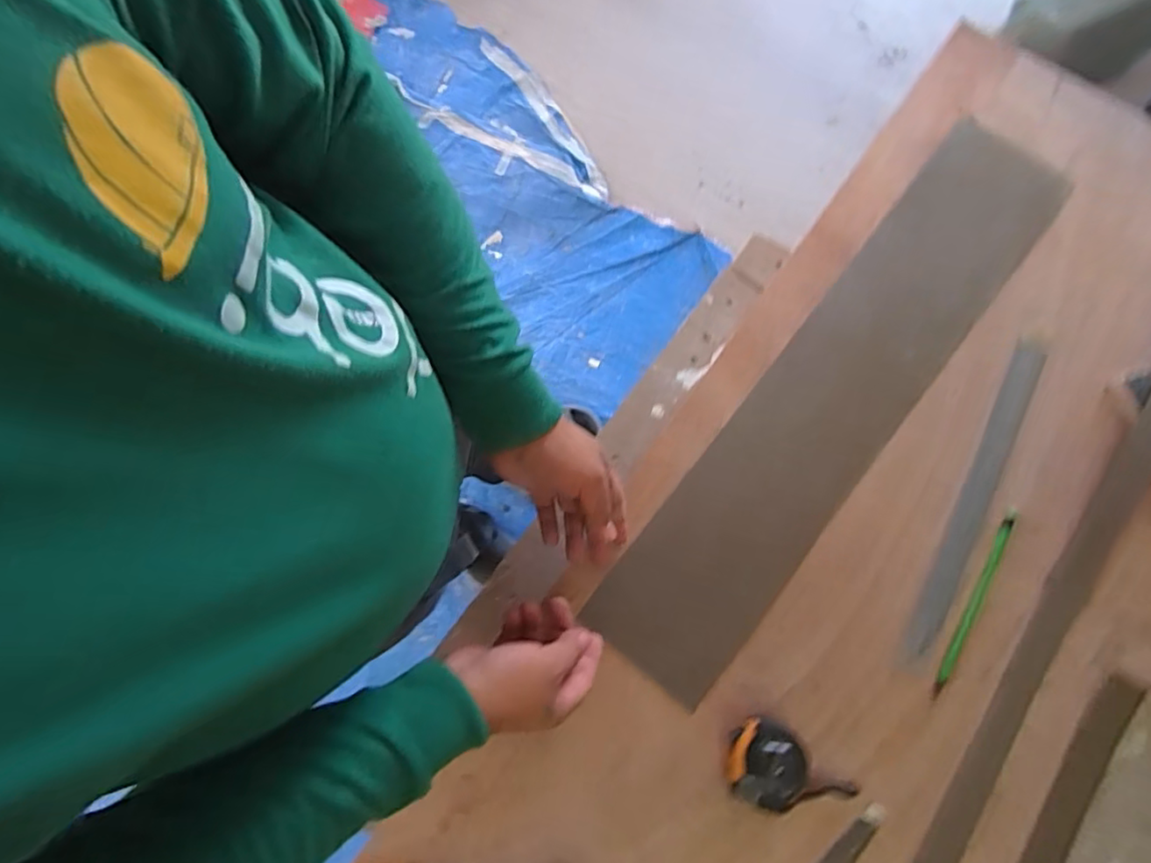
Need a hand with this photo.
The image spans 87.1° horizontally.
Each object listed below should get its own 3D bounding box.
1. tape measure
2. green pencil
[{"bbox_3d":[0.178,0.278,0.490,0.108,0.031,0.060,19,81,6],"label":"tape measure"},{"bbox_3d":[0.344,0.148,0.522,0.010,0.004,0.172,29,82,7],"label":"green pencil"}]

